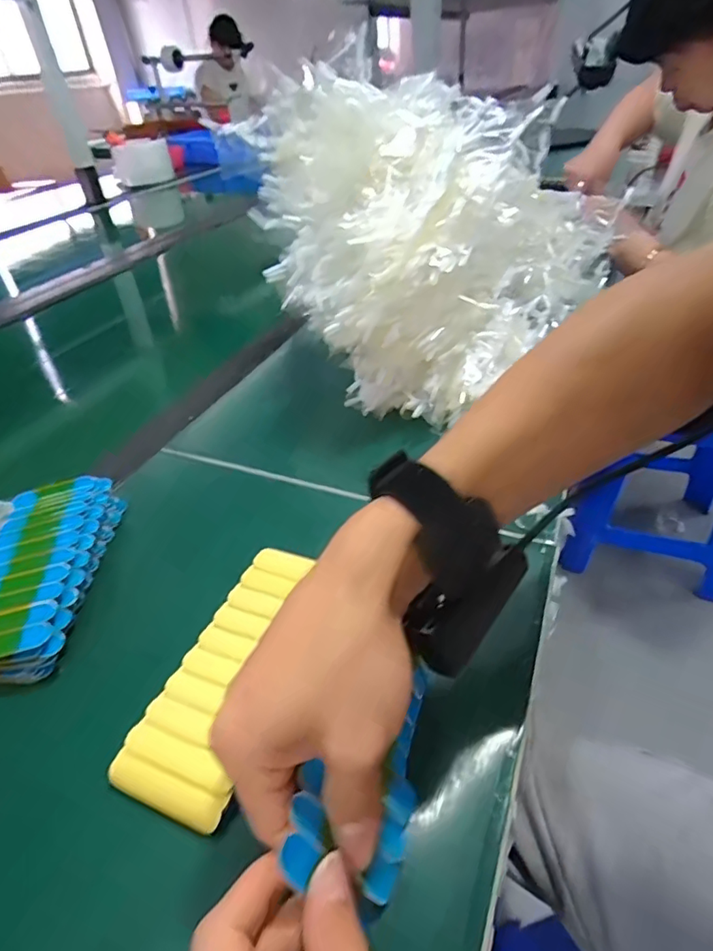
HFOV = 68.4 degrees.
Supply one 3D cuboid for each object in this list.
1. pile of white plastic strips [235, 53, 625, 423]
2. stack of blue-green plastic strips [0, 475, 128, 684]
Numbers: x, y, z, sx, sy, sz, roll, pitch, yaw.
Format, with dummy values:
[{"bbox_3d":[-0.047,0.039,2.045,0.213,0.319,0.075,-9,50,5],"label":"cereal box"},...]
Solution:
[{"bbox_3d":[0.040,-0.215,0.490,0.223,0.224,0.285,-20,42,-18],"label":"pile of white plastic strips"},{"bbox_3d":[-0.226,0.063,0.353,0.098,0.026,0.157,-7,39,-2],"label":"stack of blue-green plastic strips"}]

